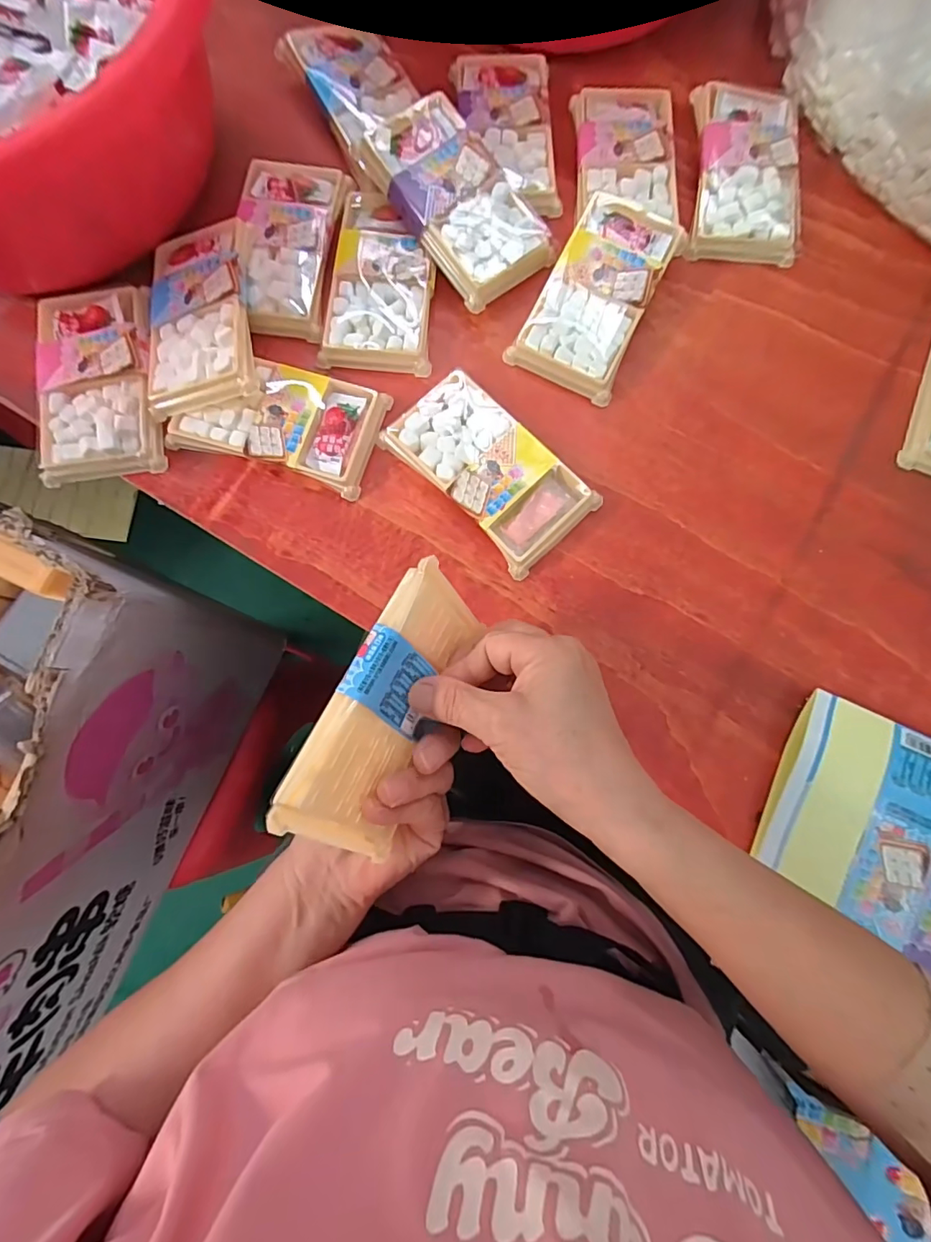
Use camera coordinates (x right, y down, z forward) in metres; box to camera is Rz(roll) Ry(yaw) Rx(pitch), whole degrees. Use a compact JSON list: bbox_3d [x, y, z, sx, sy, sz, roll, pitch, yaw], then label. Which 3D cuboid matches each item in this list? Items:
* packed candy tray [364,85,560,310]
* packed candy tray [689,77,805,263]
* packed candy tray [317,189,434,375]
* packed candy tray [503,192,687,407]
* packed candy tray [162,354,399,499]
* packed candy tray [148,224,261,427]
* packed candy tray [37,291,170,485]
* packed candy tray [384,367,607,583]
[{"bbox_3d":[-0.004,-0.291,0.354,0.076,0.015,0.134,-37,98,-3],"label":"packed candy tray"},{"bbox_3d":[0.209,-0.338,0.380,0.075,0.025,0.143,4,81,0],"label":"packed candy tray"},{"bbox_3d":[-0.058,-0.241,0.362,0.072,0.013,0.128,5,81,1],"label":"packed candy tray"},{"bbox_3d":[0.096,-0.233,0.360,0.073,0.025,0.145,27,82,4],"label":"packed candy tray"},{"bbox_3d":[-0.126,-0.137,0.346,0.129,0.015,0.074,16,81,2],"label":"packed candy tray"},{"bbox_3d":[-0.179,-0.207,0.345,0.073,0.033,0.134,-7,81,-1],"label":"packed candy tray"},{"bbox_3d":[-0.251,-0.163,0.350,0.079,0.020,0.133,-7,81,-1],"label":"packed candy tray"},{"bbox_3d":[0.015,-0.101,0.340,0.072,0.017,0.133,-43,84,-6],"label":"packed candy tray"}]

